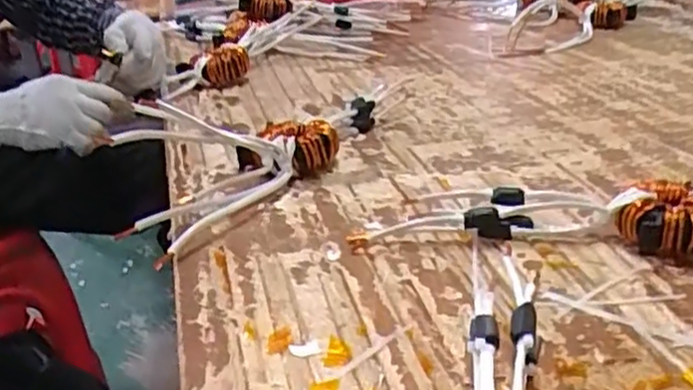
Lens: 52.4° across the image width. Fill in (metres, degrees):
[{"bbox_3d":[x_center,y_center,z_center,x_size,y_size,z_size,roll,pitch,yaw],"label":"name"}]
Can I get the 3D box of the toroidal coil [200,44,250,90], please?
[{"bbox_3d":[-0.189,-0.203,1.110,0.069,0.048,0.067,-7,25,-5],"label":"toroidal coil"}]

